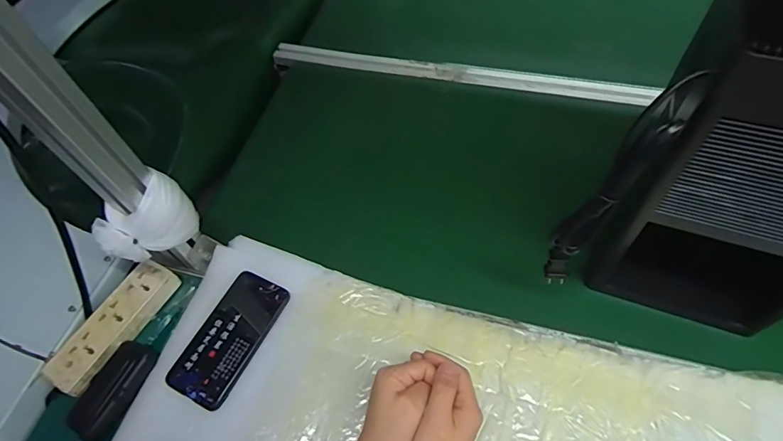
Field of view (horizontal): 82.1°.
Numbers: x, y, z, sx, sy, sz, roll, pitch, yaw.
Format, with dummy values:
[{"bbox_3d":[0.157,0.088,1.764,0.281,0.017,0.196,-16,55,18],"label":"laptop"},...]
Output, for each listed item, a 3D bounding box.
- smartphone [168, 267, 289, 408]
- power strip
[{"bbox_3d":[-0.192,0.138,0.539,0.078,0.010,0.154,21,62,17],"label":"smartphone"},{"bbox_3d":[-0.340,0.127,0.555,0.051,0.025,0.167,24,63,19],"label":"power strip"}]

